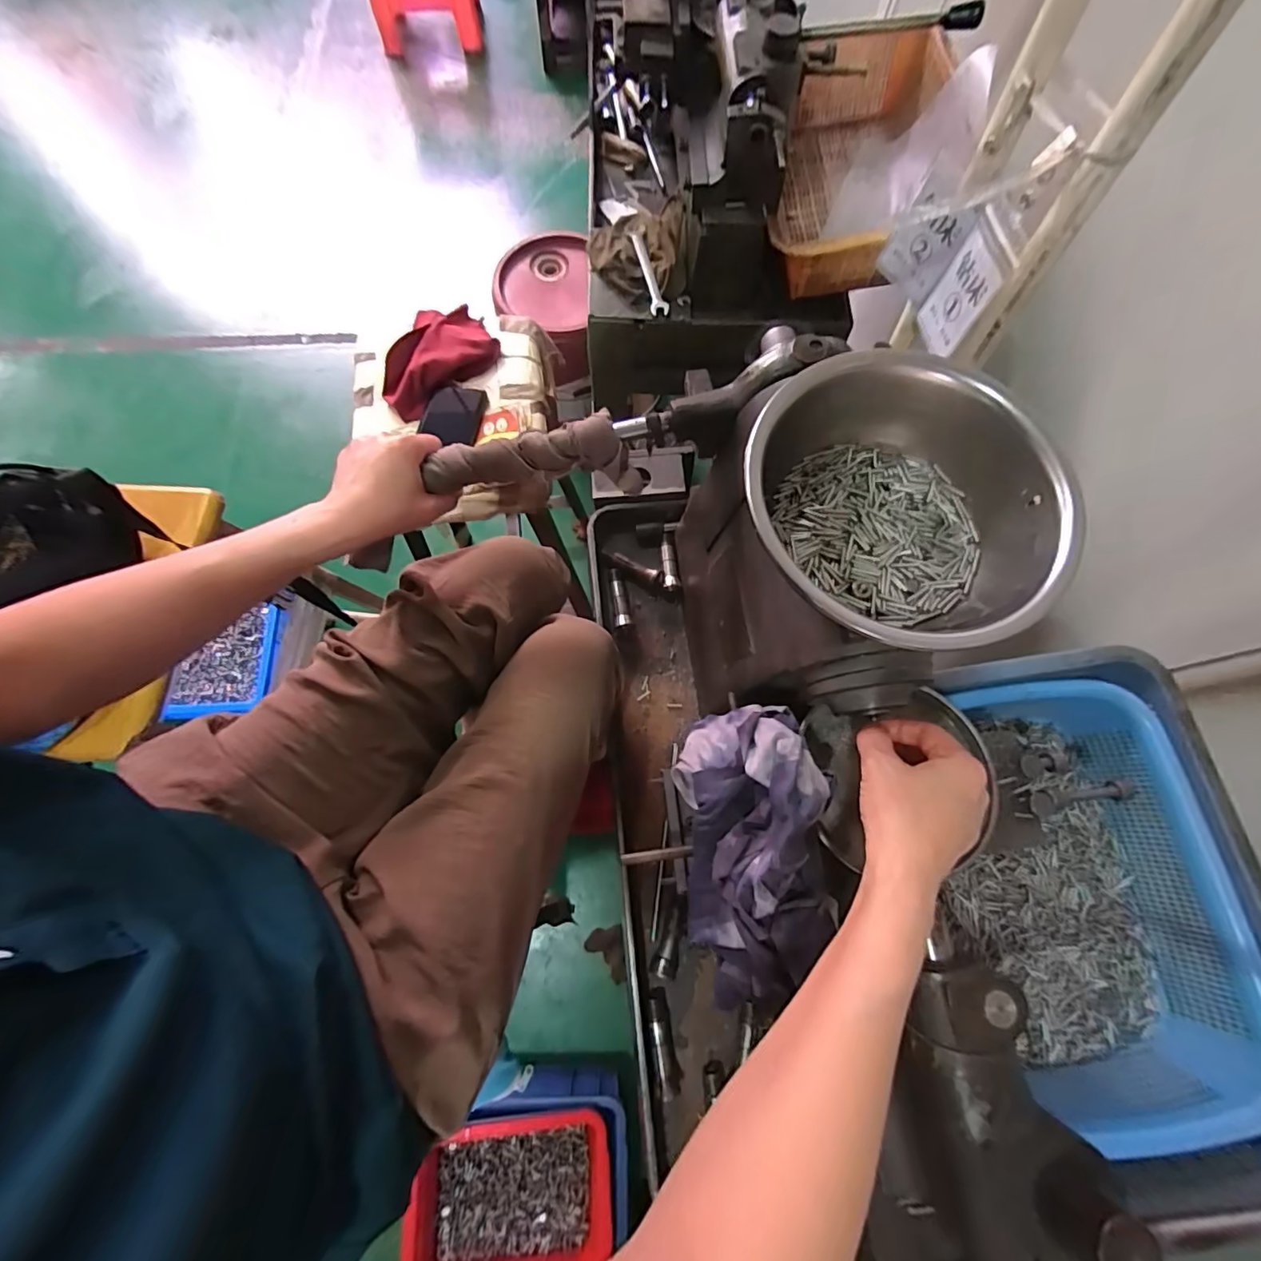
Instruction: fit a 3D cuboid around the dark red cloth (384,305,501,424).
[{"bbox_3d":[-0.265,-0.368,0.706,0.162,0.033,0.128,-36,76,-11],"label":"dark red cloth"}]

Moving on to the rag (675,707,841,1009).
[{"bbox_3d":[0.080,0.137,0.337,0.087,0.054,0.174,-5,72,-2],"label":"rag"}]

